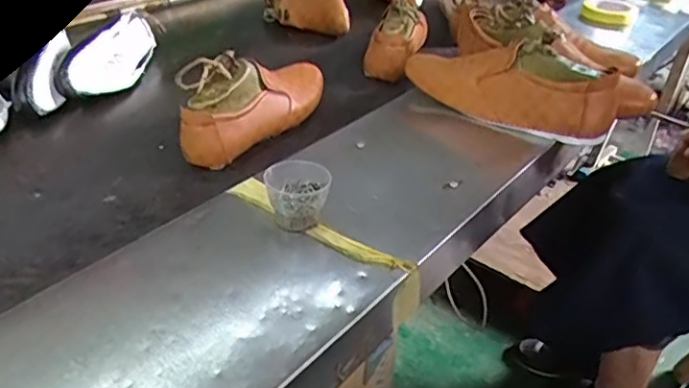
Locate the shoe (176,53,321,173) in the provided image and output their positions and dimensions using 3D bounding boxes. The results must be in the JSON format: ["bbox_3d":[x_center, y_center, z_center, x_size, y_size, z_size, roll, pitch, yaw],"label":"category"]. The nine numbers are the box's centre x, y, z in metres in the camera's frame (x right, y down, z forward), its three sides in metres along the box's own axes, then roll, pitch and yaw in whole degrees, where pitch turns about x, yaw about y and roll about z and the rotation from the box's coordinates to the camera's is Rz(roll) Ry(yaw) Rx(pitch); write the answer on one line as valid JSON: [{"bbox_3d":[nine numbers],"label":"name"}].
[{"bbox_3d":[-0.120,-0.140,0.807,0.100,0.115,0.271,24,40,30],"label":"shoe"}]

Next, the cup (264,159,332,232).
[{"bbox_3d":[-0.044,0.004,0.578,0.061,0.054,0.048,-2,34,-5],"label":"cup"}]

